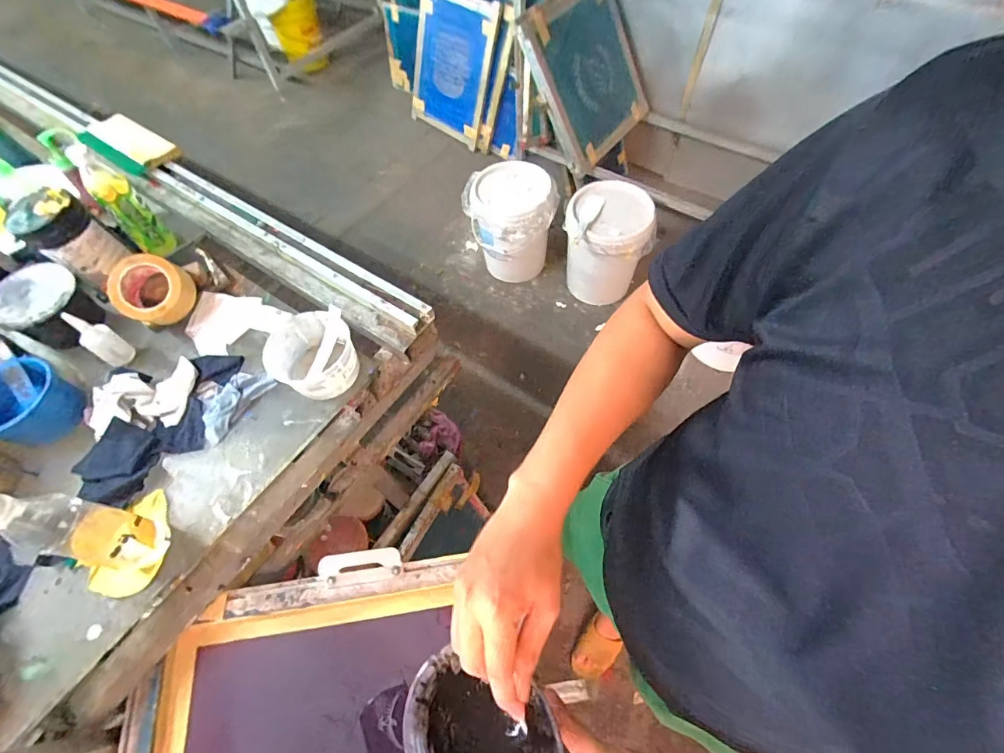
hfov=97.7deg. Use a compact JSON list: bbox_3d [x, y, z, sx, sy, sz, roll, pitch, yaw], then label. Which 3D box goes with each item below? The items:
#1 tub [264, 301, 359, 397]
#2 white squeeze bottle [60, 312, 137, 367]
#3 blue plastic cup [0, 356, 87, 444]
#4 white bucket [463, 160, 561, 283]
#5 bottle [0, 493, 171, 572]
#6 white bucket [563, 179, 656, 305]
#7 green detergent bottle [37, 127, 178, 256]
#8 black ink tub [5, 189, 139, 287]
[{"bbox_3d":[-0.295,-0.029,0.688,0.125,0.091,0.119,-2,60,3],"label":"tub"},{"bbox_3d":[-0.662,-0.061,0.724,0.039,0.100,0.043,-1,60,4],"label":"white squeeze bottle"},{"bbox_3d":[-0.728,0.042,0.673,0.126,0.070,0.120,-2,60,3],"label":"blue plastic cup"},{"bbox_3d":[0.043,-0.589,1.763,0.354,0.357,0.284,-3,59,2],"label":"white bucket"},{"bbox_3d":[-0.486,0.180,0.510,0.054,0.210,0.064,10,61,10],"label":"bottle"},{"bbox_3d":[0.406,-0.501,1.719,0.322,0.368,0.313,6,60,7],"label":"white bucket"},{"bbox_3d":[-0.700,-0.324,0.793,0.061,0.228,0.062,29,66,19],"label":"green detergent bottle"},{"bbox_3d":[-0.751,-0.239,0.773,0.089,0.141,0.102,12,61,11],"label":"black ink tub"}]

